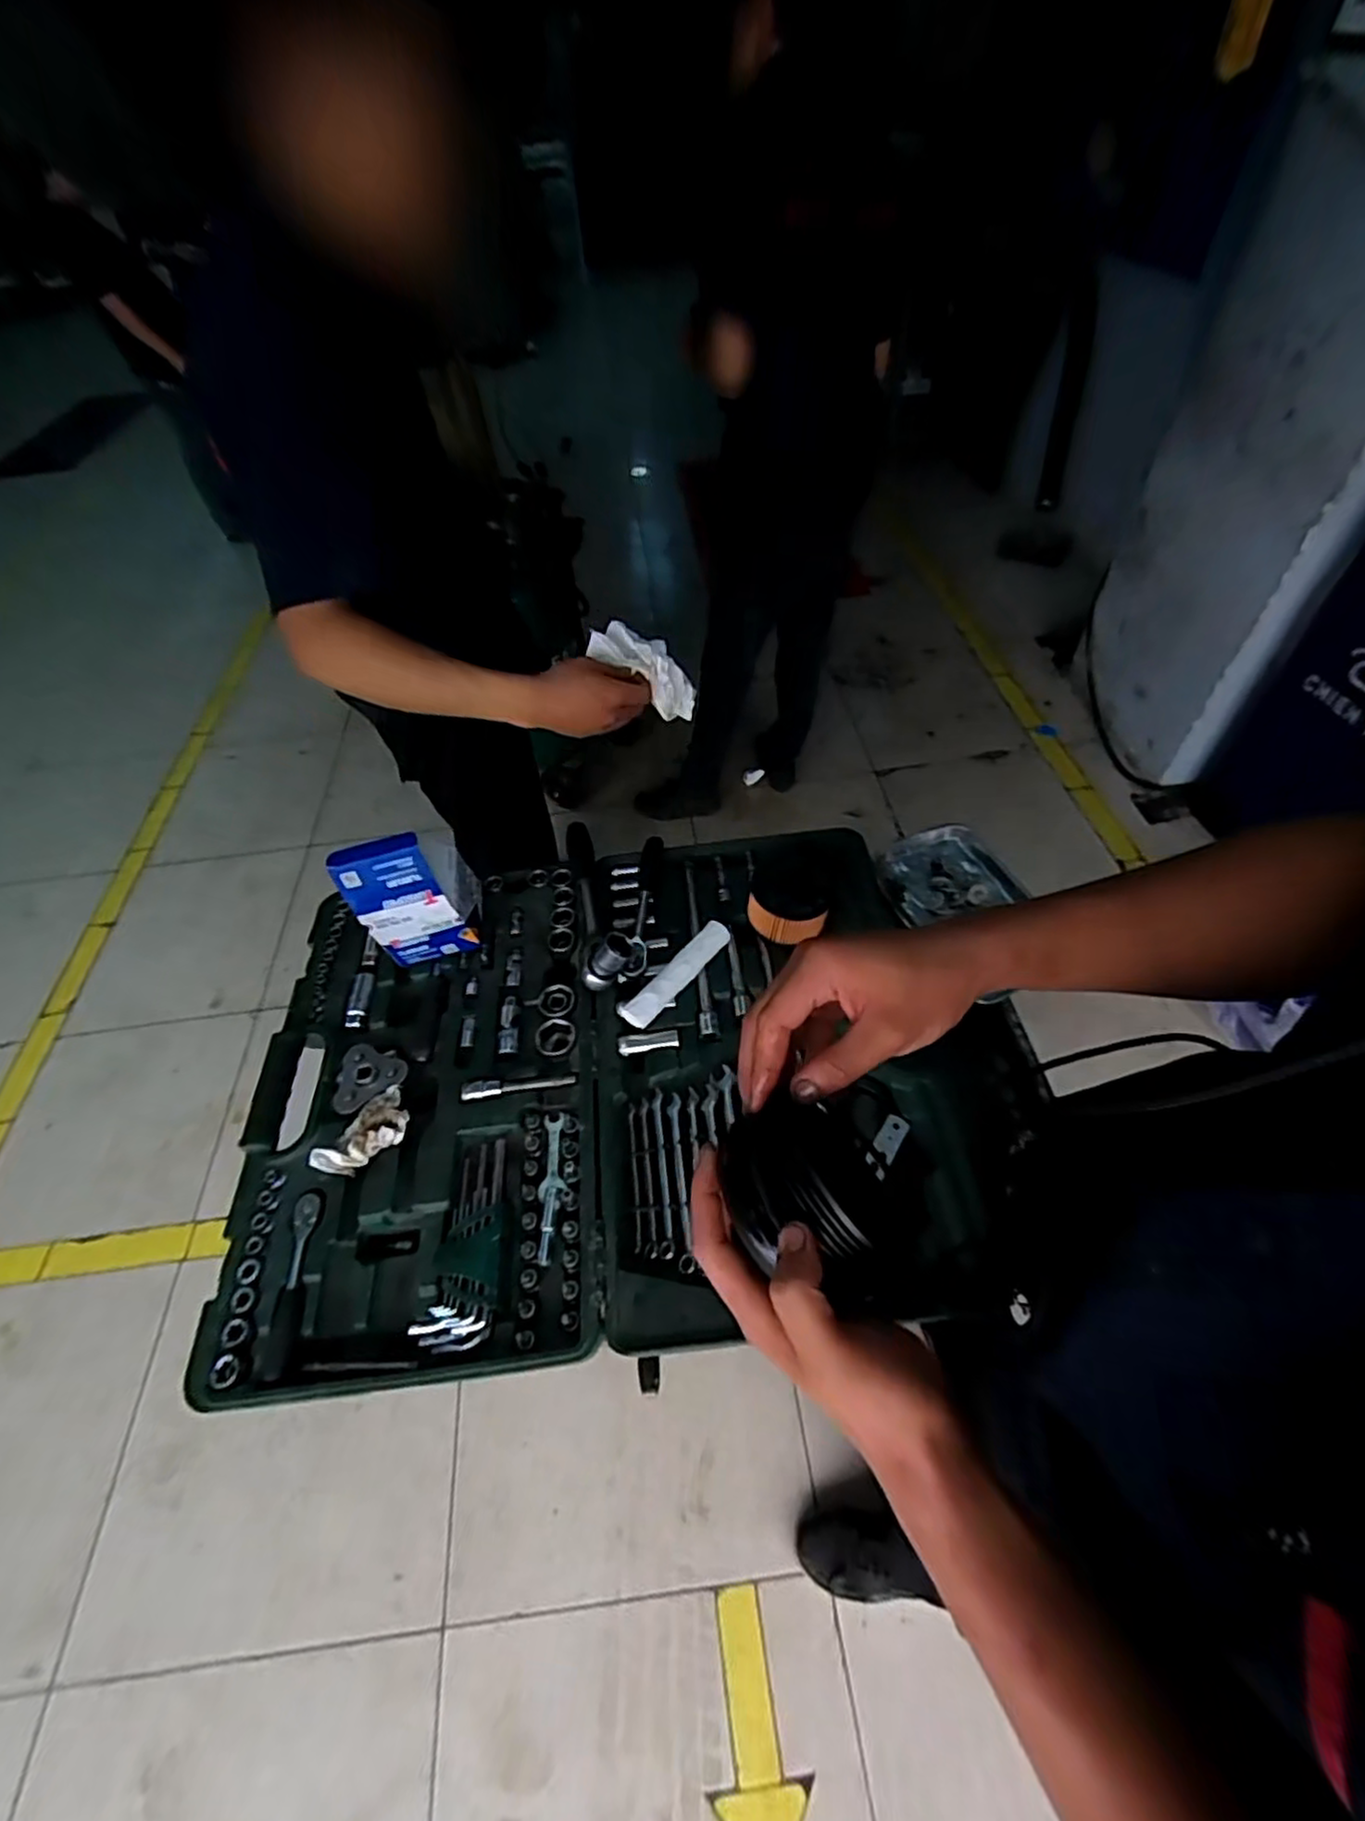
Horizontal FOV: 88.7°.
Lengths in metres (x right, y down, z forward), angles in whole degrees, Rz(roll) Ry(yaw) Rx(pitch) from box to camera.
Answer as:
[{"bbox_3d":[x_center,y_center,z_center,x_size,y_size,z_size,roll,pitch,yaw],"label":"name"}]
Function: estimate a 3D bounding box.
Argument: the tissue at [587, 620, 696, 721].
[{"bbox_3d":[-0.045,-0.263,0.784,0.111,0.105,0.035,6,52,10],"label":"tissue"}]

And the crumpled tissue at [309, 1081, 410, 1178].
[{"bbox_3d":[-0.299,0.212,0.667,0.053,0.023,0.095,20,55,20],"label":"crumpled tissue"}]

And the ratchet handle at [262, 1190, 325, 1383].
[{"bbox_3d":[-0.345,0.325,0.616,0.023,0.017,0.143,-2,60,0],"label":"ratchet handle"}]

